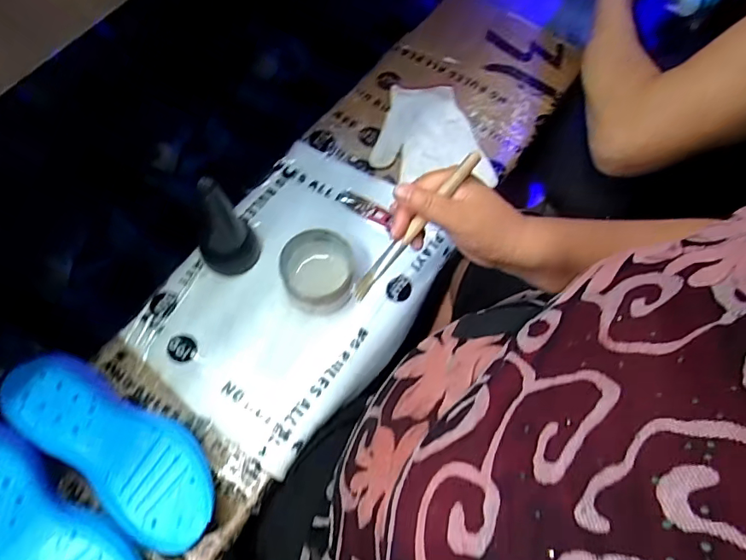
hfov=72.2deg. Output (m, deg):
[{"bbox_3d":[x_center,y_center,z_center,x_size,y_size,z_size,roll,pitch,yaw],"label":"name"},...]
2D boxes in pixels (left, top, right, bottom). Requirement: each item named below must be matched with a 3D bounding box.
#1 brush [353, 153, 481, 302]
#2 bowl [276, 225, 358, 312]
[{"bbox_3d":[0.033,-0.042,0.430,0.012,0.011,0.158,45,106,15],"label":"brush"},{"bbox_3d":[-0.062,-0.009,0.584,0.081,0.048,0.084,1,66,-2],"label":"bowl"}]

